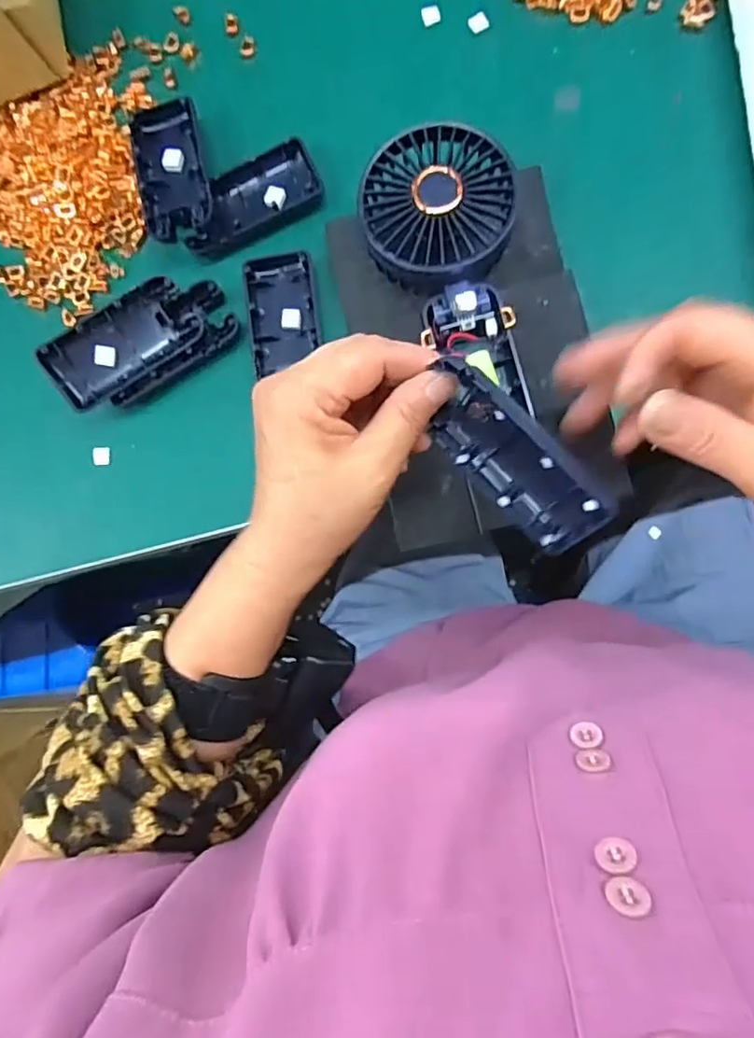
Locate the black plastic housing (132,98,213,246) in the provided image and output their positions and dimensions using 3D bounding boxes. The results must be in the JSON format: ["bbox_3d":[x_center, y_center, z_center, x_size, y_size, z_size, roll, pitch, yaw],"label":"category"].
[{"bbox_3d":[-0.130,-0.225,0.364,0.043,0.021,0.098,-14,83,6],"label":"black plastic housing"}]

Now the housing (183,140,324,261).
[{"bbox_3d":[-0.081,-0.204,0.369,0.092,0.021,0.039,-28,82,4],"label":"housing"}]

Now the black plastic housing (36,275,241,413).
[{"bbox_3d":[-0.144,-0.110,0.355,0.112,0.027,0.049,-28,84,-7],"label":"black plastic housing"}]

